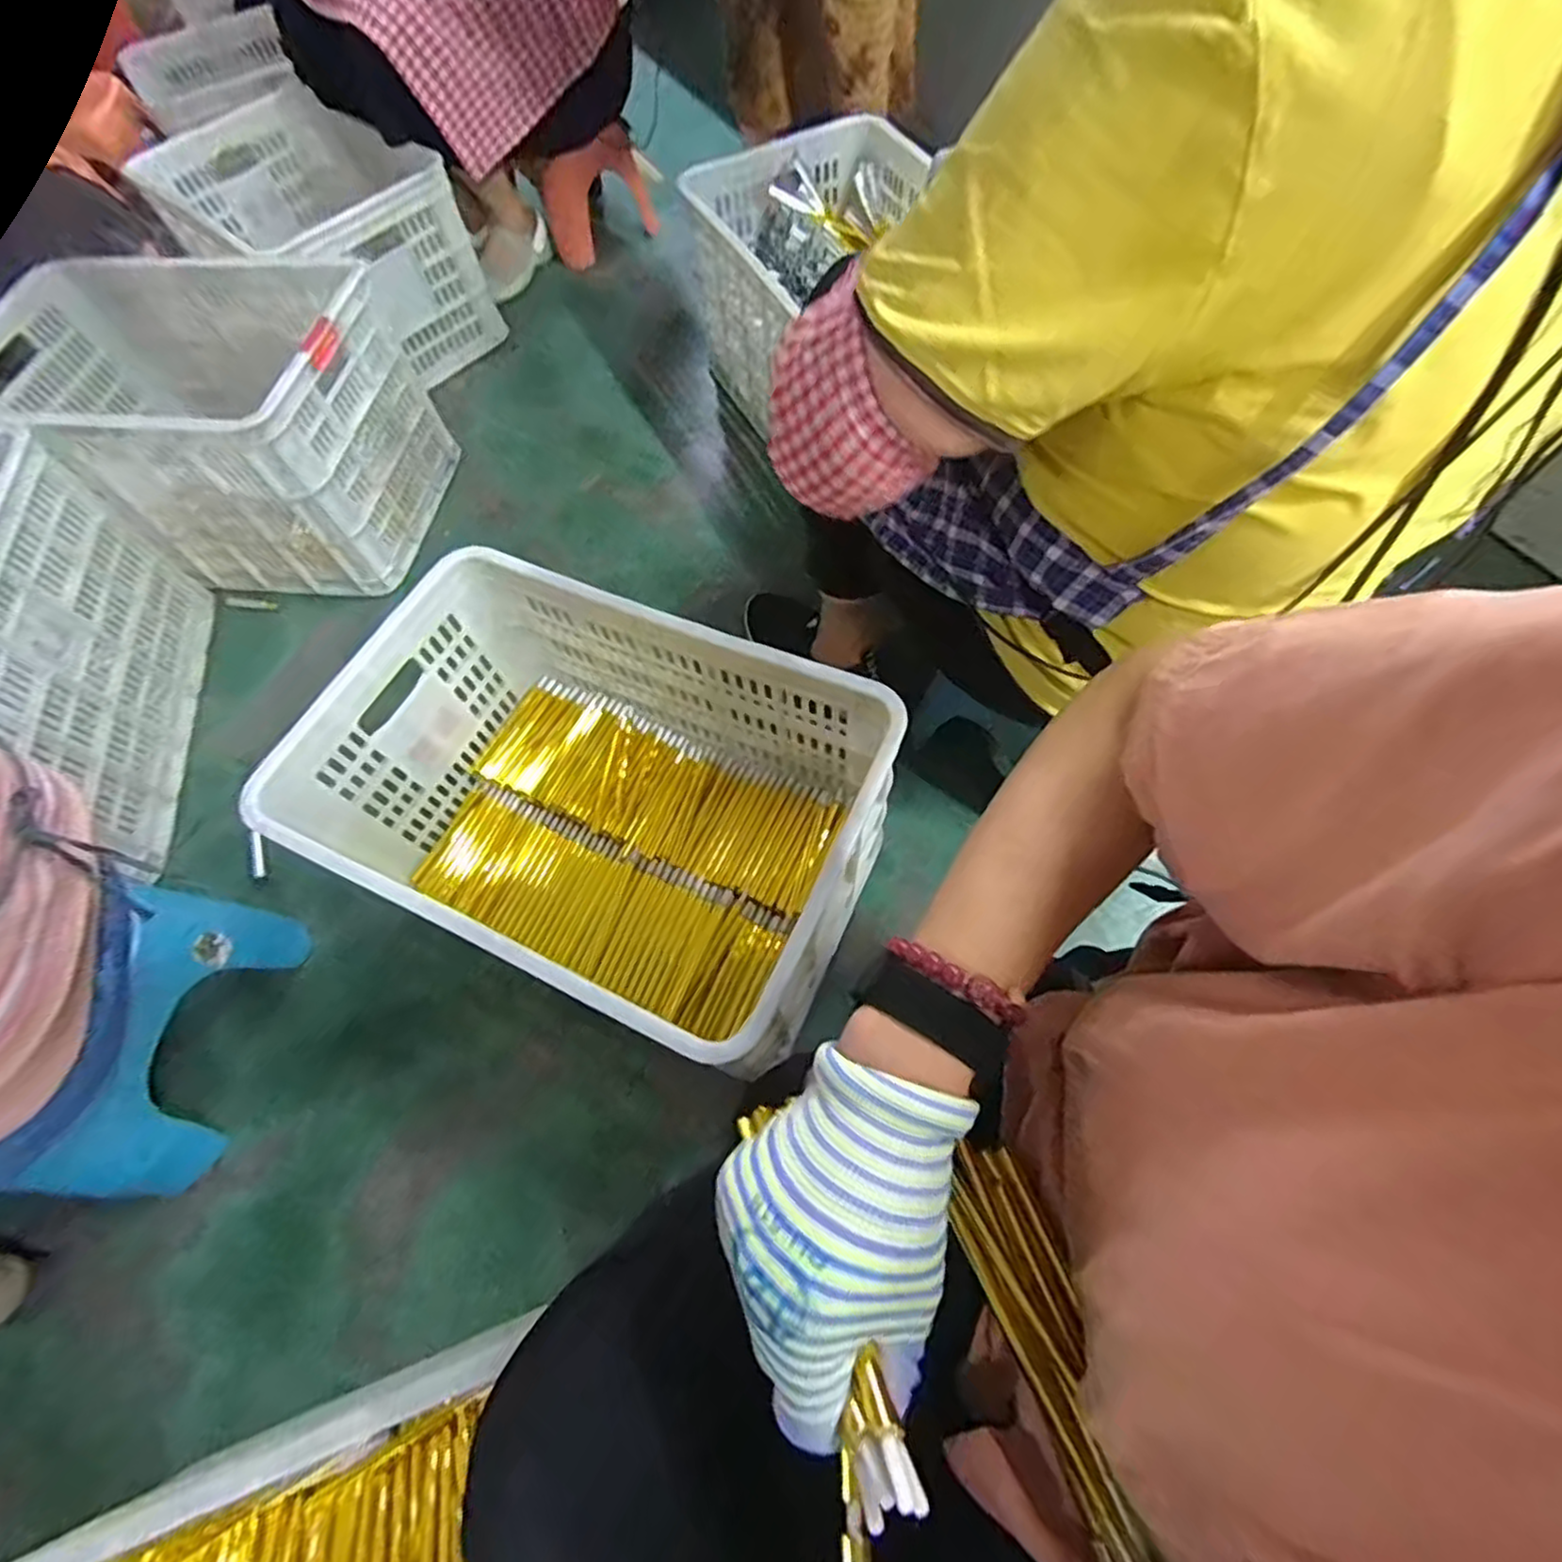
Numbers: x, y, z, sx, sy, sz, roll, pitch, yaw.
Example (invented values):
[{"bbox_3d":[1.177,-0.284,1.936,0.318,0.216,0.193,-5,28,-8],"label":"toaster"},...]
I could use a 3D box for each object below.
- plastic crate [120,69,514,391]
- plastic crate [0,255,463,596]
[{"bbox_3d":[-0.841,-0.999,1.327,0.642,0.292,0.392,41,73,20],"label":"plastic crate"},{"bbox_3d":[-0.869,-0.540,1.086,0.551,0.327,0.385,4,64,6],"label":"plastic crate"}]

